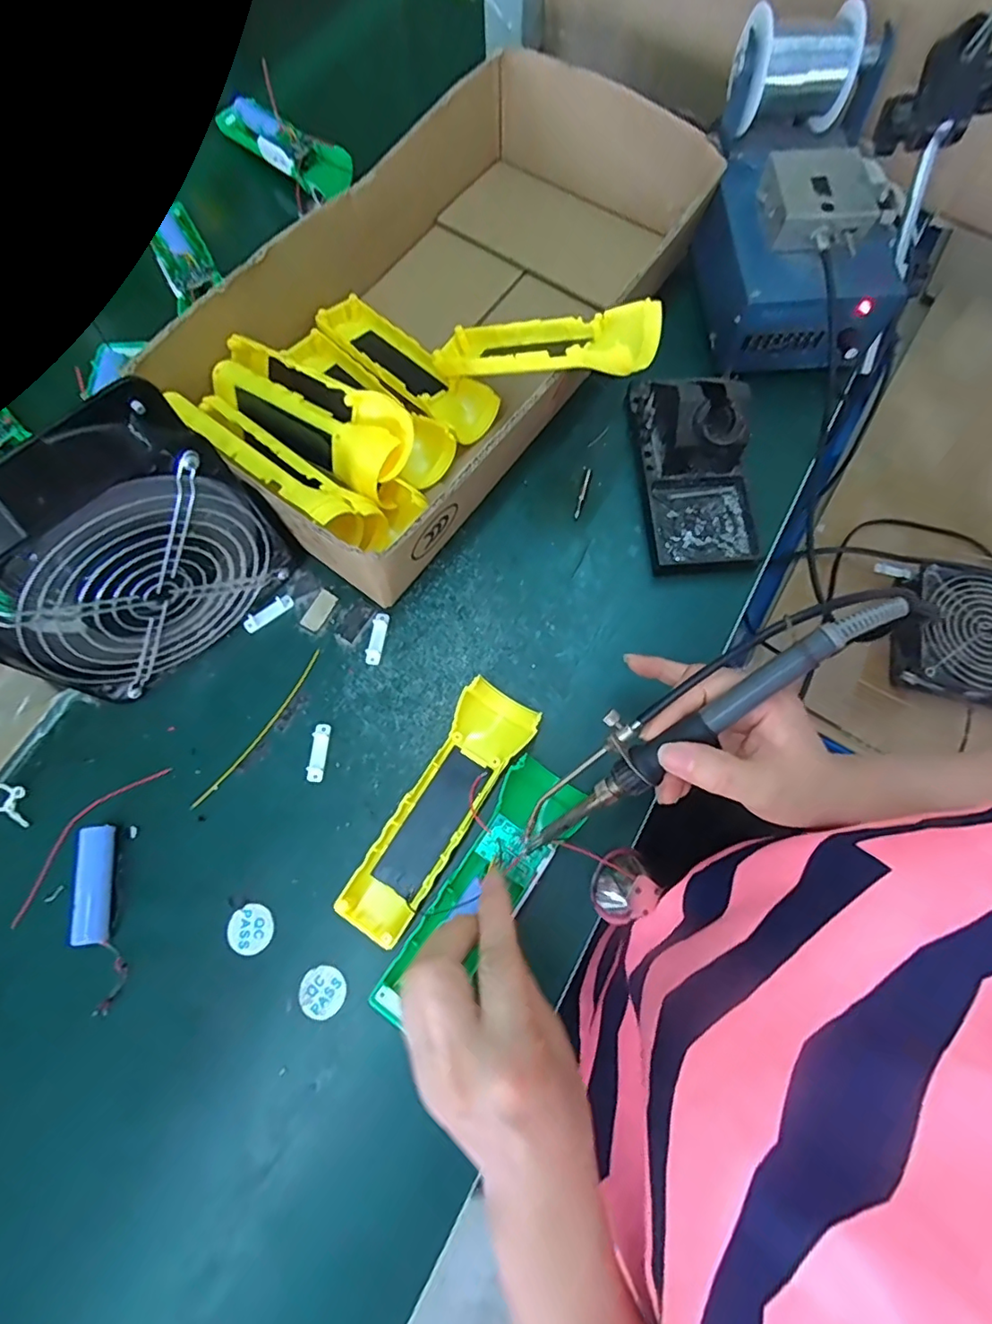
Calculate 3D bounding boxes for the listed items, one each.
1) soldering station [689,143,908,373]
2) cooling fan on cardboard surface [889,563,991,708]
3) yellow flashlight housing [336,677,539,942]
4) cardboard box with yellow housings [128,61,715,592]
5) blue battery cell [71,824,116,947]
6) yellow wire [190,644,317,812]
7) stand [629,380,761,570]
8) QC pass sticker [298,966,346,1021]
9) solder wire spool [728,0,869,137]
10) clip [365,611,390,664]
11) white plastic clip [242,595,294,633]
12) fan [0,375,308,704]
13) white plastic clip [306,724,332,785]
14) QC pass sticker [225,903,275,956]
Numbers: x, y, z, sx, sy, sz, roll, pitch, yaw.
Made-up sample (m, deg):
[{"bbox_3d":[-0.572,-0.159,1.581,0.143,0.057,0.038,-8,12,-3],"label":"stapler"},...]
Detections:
[{"bbox_3d":[0.226,-0.313,0.423,0.120,0.083,0.157,-4,71,0],"label":"soldering station"},{"bbox_3d":[0.457,-0.023,0.549,0.139,0.049,0.122,9,75,6],"label":"cooling fan on cardboard surface"},{"bbox_3d":[-0.035,0.088,0.348,0.048,0.023,0.163,32,75,11],"label":"yellow flashlight housing"},{"bbox_3d":[-0.018,-0.256,0.420,0.258,0.092,0.420,35,76,12],"label":"cardboard box with yellow housings"},{"bbox_3d":[-0.240,0.133,0.338,0.016,0.020,0.066,-10,72,-2],"label":"blue battery cell"},{"bbox_3d":[-0.157,0.044,0.375,0.008,0.004,0.127,32,75,11],"label":"yellow wire"},{"bbox_3d":[0.146,-0.149,0.393,0.076,0.069,0.154,-3,71,0],"label":"stand"},{"bbox_3d":[-0.102,0.193,0.327,0.027,0.004,0.026,-38,75,-11],"label":"QC pass sticker"},{"bbox_3d":[0.217,-0.430,0.410,0.086,0.064,0.068,-12,74,0],"label":"solder wire spool"},{"bbox_3d":[-0.083,-0.017,0.391,0.011,0.005,0.037,9,72,4],"label":"clip"},{"bbox_3d":[-0.162,-0.035,0.397,0.037,0.005,0.012,-35,74,-10],"label":"white plastic clip"},{"bbox_3d":[-0.212,-0.061,0.331,0.153,0.156,0.060,-42,76,-12],"label":"fan"},{"bbox_3d":[-0.117,0.059,0.369,0.011,0.004,0.038,3,72,2],"label":"white plastic clip"},{"bbox_3d":[-0.148,0.161,0.339,0.028,0.004,0.026,34,66,11],"label":"QC pass sticker"}]

